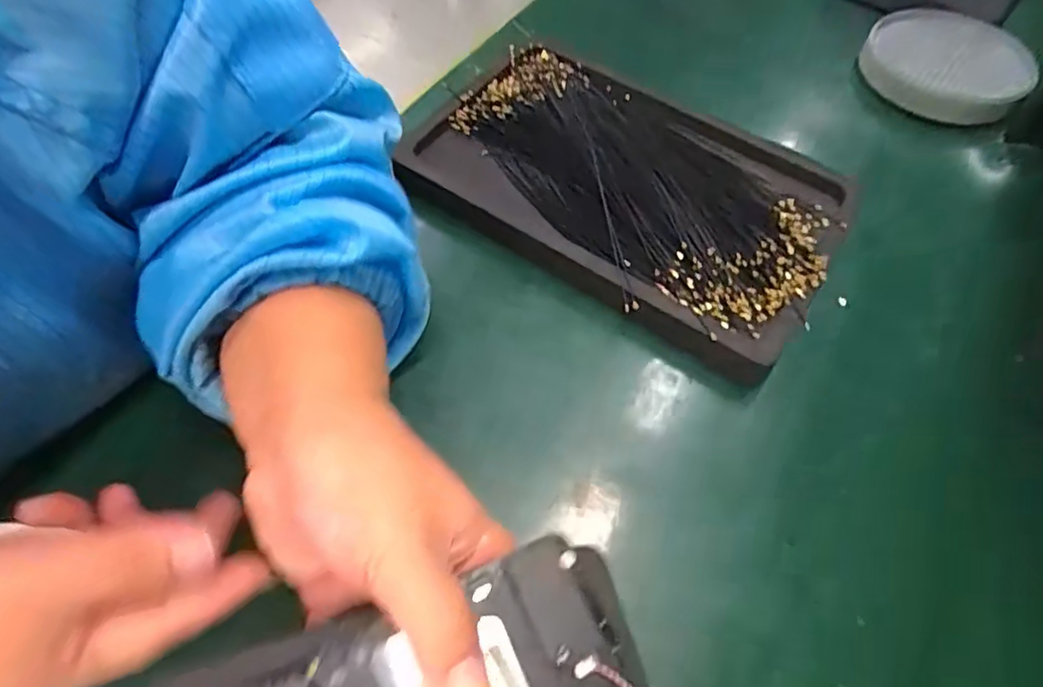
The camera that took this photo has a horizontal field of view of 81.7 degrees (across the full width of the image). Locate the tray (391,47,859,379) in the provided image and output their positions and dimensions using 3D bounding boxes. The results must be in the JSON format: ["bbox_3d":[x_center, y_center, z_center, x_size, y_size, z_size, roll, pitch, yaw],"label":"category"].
[{"bbox_3d":[0.060,-0.090,0.353,0.229,0.033,0.154,30,60,14],"label":"tray"}]

